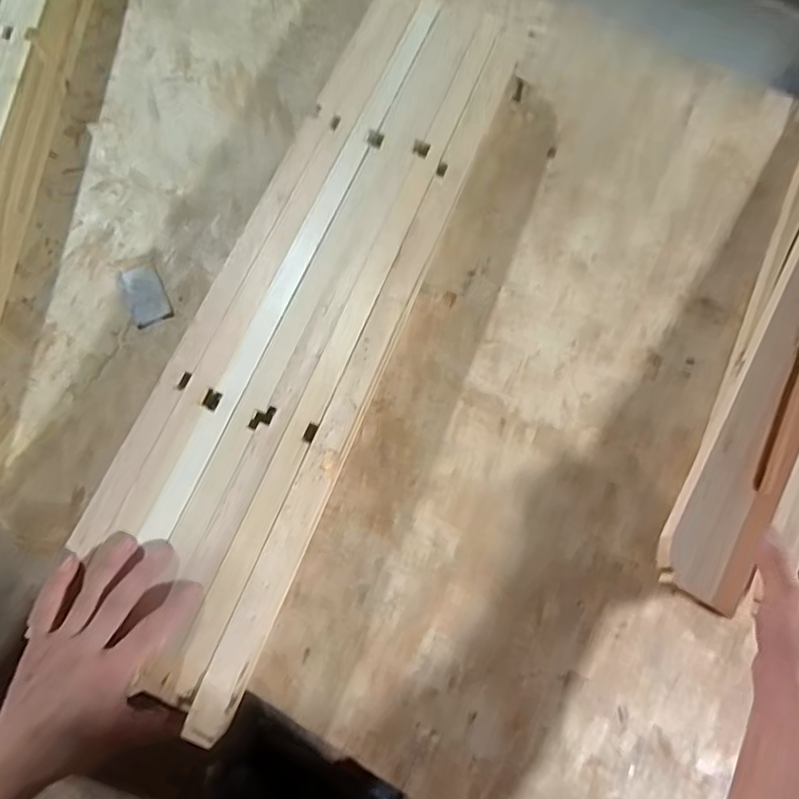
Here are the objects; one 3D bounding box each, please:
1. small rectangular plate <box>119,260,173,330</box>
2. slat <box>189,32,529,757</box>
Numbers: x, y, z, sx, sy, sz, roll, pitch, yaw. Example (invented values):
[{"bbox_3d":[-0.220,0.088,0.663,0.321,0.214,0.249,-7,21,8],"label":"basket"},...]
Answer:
[{"bbox_3d":[-0.283,-0.117,0.626,0.042,0.006,0.074,-25,74,-10],"label":"small rectangular plate"},{"bbox_3d":[0.000,-0.106,0.598,0.028,0.079,0.854,21,72,5],"label":"slat"}]

